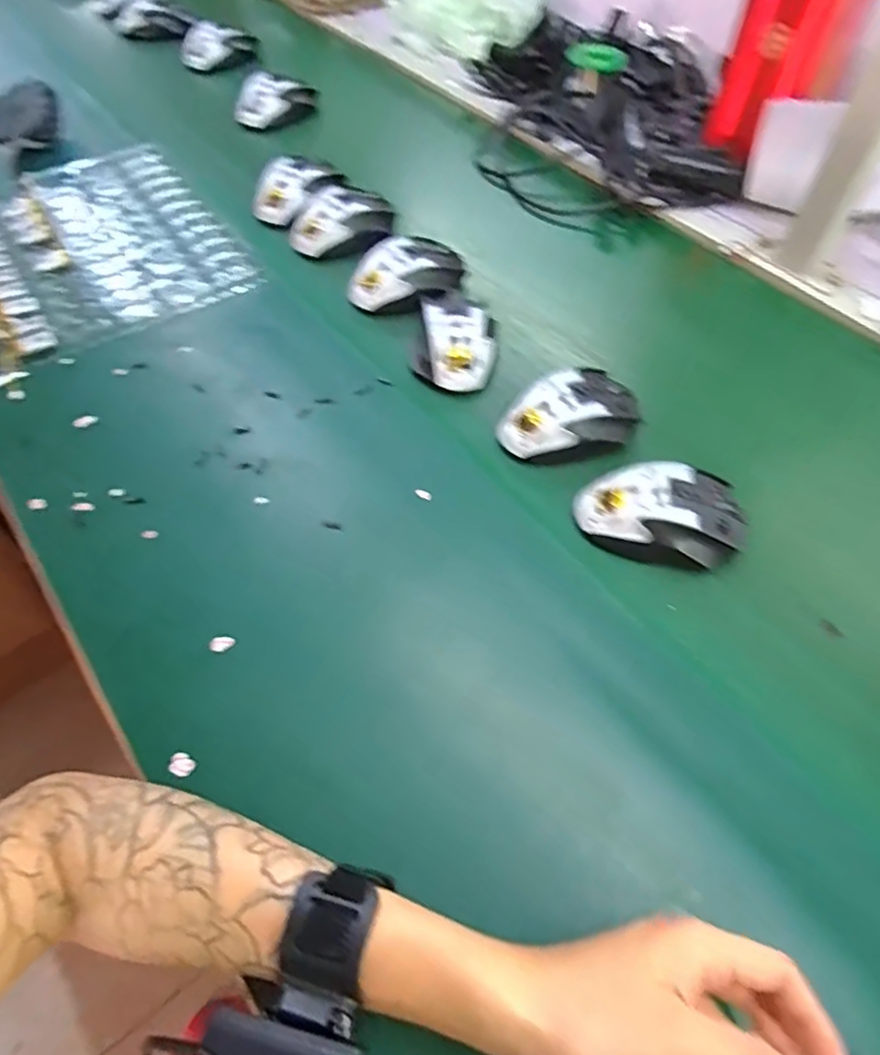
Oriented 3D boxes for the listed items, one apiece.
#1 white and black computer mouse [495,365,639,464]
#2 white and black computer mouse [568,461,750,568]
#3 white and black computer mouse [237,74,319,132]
[{"bbox_3d":[0.102,-0.091,0.509,0.112,0.034,0.058,-20,58,-14],"label":"white and black computer mouse"},{"bbox_3d":[0.158,-0.010,0.457,0.112,0.037,0.072,1,55,0],"label":"white and black computer mouse"},{"bbox_3d":[-0.211,-0.555,0.817,0.103,0.032,0.073,-11,56,-8],"label":"white and black computer mouse"}]

